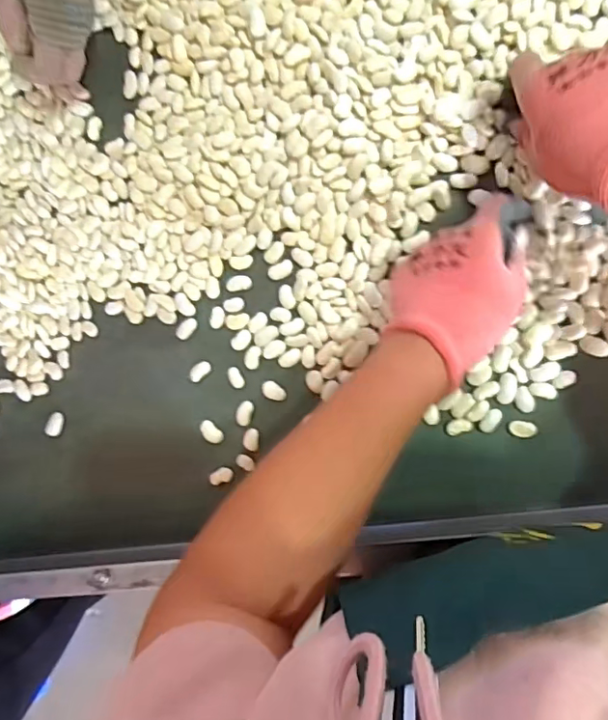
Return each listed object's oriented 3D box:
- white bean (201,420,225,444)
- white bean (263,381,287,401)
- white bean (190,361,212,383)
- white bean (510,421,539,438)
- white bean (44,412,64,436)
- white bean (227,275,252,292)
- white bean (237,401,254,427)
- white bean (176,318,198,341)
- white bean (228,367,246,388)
[{"bbox_3d":[-0.082,0.064,0.482,0.024,0.004,0.015,44,92,9],"label":"white bean"},{"bbox_3d":[-0.026,0.027,0.470,0.022,0.004,0.014,37,91,10],"label":"white bean"},{"bbox_3d":[-0.093,0.010,0.486,0.022,0.004,0.013,-44,81,2],"label":"white bean"},{"bbox_3d":[0.169,0.054,0.424,0.020,0.005,0.013,6,86,9],"label":"white bean"},{"bbox_3d":[-0.238,0.061,0.520,0.014,0.004,0.023,16,87,9],"label":"white bean"},{"bbox_3d":[-0.057,-0.067,0.479,0.023,0.004,0.013,-4,84,8],"label":"white bean"},{"bbox_3d":[-0.051,0.046,0.474,0.013,0.004,0.021,20,88,9],"label":"white bean"},{"bbox_3d":[-0.105,-0.028,0.488,0.022,0.004,0.013,-43,81,2],"label":"white bean"},{"bbox_3d":[-0.060,0.016,0.477,0.011,0.004,0.020,-29,81,4],"label":"white bean"}]

